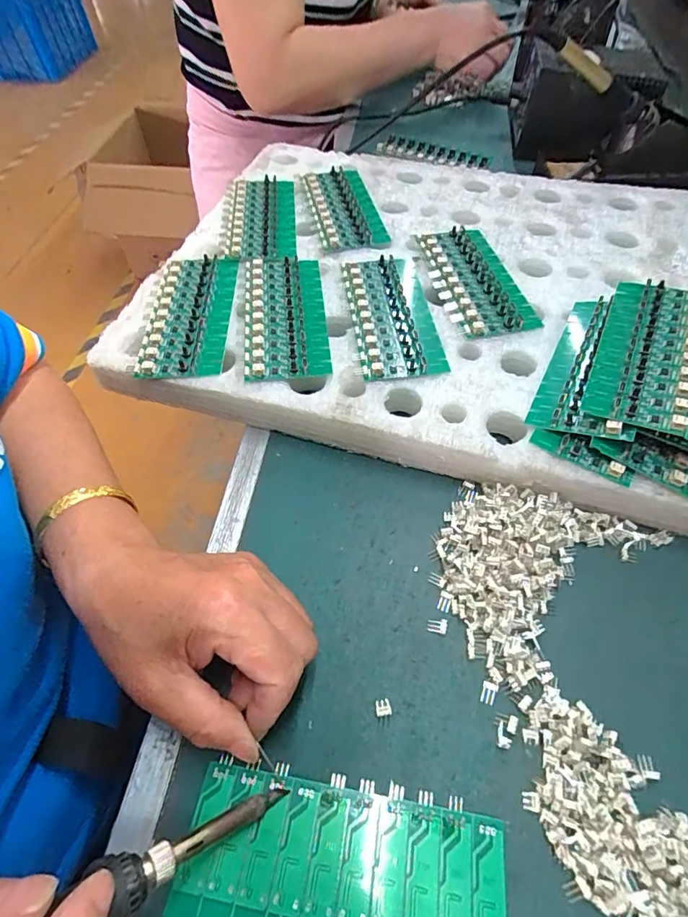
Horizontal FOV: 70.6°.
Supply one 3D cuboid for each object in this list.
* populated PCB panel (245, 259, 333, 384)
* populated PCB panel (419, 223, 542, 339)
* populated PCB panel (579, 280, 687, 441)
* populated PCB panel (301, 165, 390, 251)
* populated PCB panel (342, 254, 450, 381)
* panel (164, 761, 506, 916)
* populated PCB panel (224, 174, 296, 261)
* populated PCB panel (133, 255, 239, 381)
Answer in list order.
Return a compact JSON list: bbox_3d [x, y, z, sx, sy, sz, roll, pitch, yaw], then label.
[{"bbox_3d":[-0.046,-0.115,0.380,0.060,0.007,0.135,-6,54,-2],"label":"populated PCB panel"},{"bbox_3d":[0.107,-0.150,0.402,0.067,0.008,0.132,-10,55,-5],"label":"populated PCB panel"},{"bbox_3d":[0.209,-0.069,0.317,0.077,0.009,0.135,20,59,22],"label":"populated PCB panel"},{"bbox_3d":[-0.001,-0.245,0.470,0.058,0.011,0.136,-10,55,-5],"label":"populated PCB panel"},{"bbox_3d":[0.036,-0.115,0.378,0.064,0.009,0.137,-5,54,-2],"label":"populated PCB panel"},{"bbox_3d":[-0.002,0.180,0.209,0.137,0.008,0.062,7,55,6],"label":"panel"},{"bbox_3d":[-0.078,-0.230,0.460,0.061,0.008,0.135,-4,54,-1],"label":"populated PCB panel"},{"bbox_3d":[-0.121,-0.116,0.383,0.061,0.007,0.133,-2,54,1],"label":"populated PCB panel"}]

